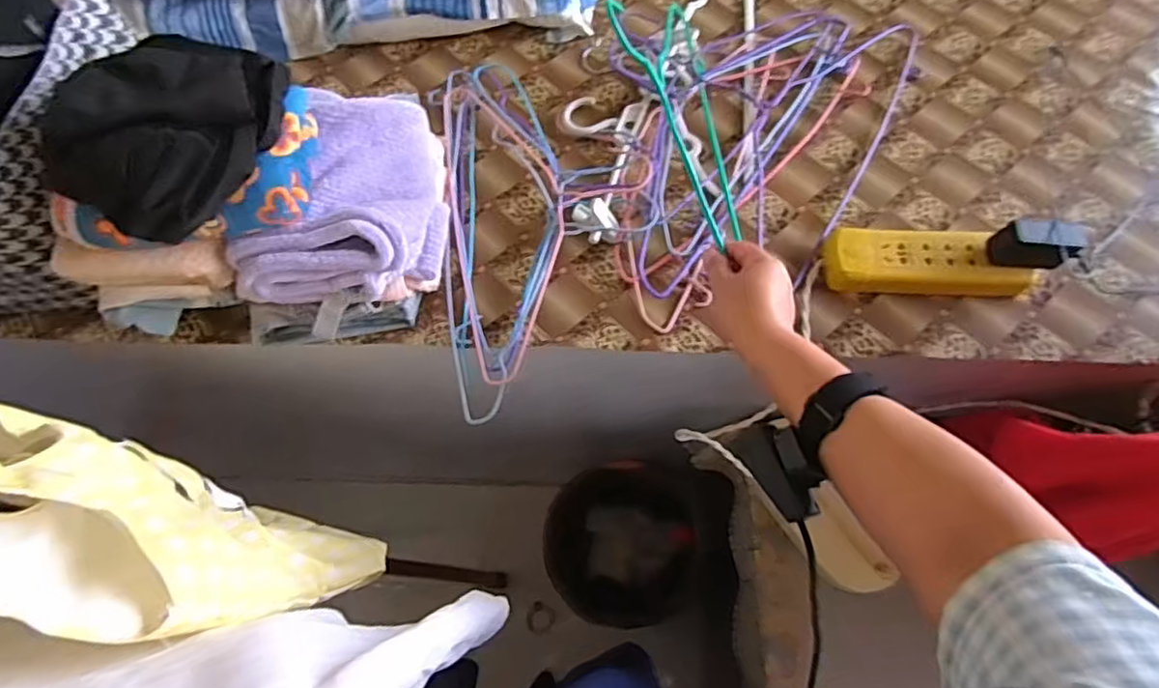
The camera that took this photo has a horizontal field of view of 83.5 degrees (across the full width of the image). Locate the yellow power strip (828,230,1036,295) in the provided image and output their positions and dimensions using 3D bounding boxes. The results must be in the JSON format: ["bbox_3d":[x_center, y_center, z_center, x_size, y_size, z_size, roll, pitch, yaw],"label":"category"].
[{"bbox_3d":[0.358,-0.082,0.662,0.210,0.038,0.070,3,67,3],"label":"yellow power strip"}]

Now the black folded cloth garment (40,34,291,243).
[{"bbox_3d":[-0.343,-0.190,0.545,0.186,0.053,0.186,-1,67,2],"label":"black folded cloth garment"}]

